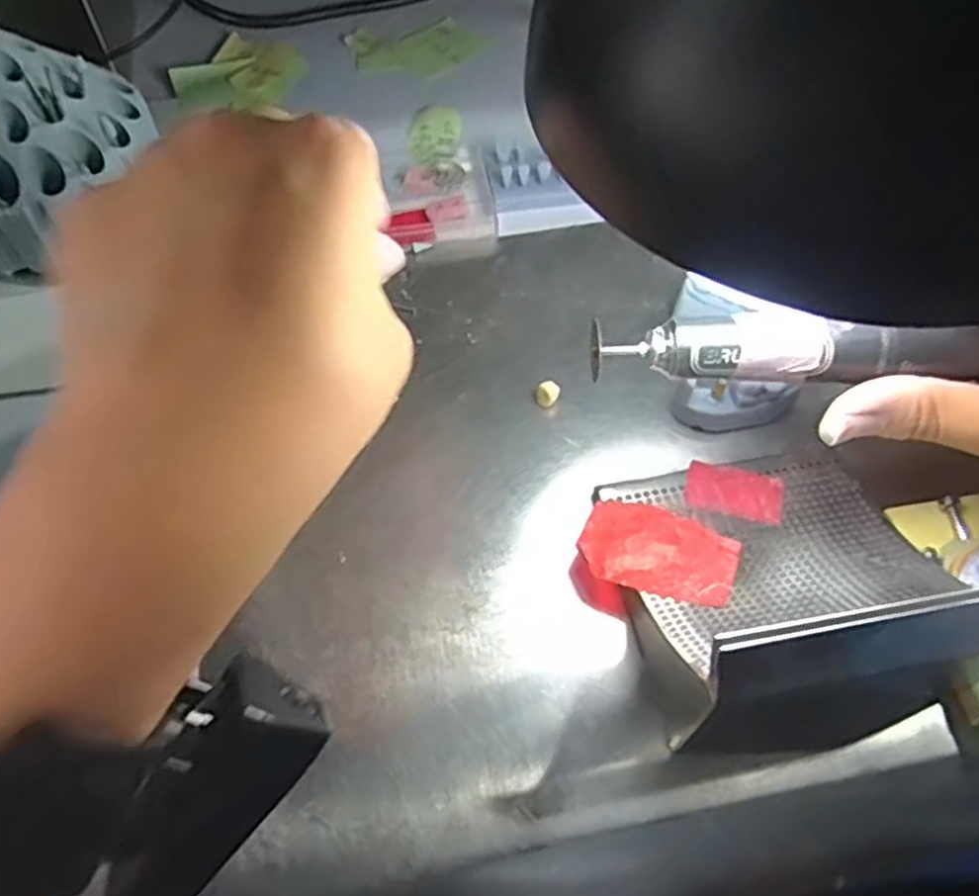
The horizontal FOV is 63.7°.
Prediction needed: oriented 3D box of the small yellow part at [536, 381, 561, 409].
[{"bbox_3d":[0.024,-0.023,0.326,0.010,0.008,0.009,10,57,5],"label":"small yellow part"}]

